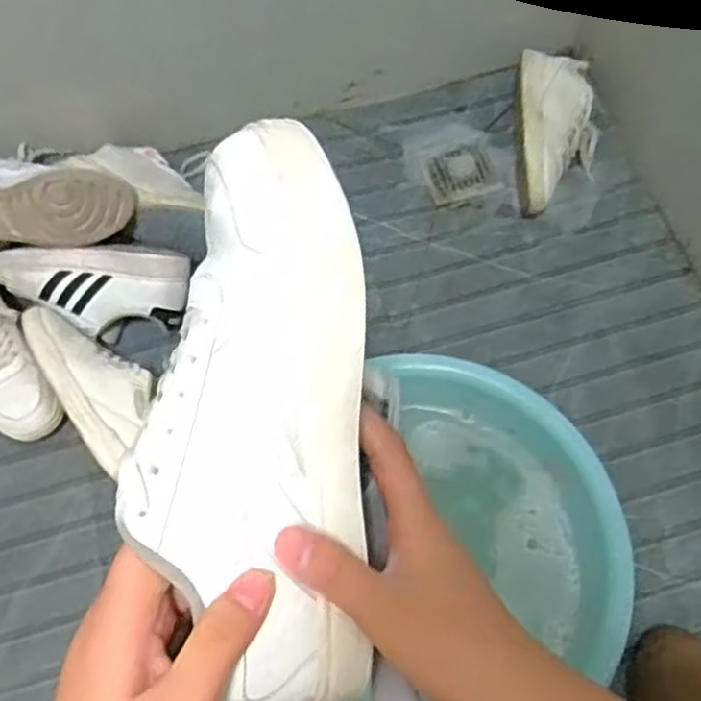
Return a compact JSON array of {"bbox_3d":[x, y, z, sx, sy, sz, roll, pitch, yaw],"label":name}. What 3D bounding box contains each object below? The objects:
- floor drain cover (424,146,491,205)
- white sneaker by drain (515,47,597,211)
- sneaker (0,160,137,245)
[{"bbox_3d":[0.148,-0.244,0.984,0.087,0.009,0.076,-15,64,-4],"label":"floor drain cover"},{"bbox_3d":[0.271,-0.282,0.943,0.111,0.090,0.216,3,64,5],"label":"white sneaker by drain"},{"bbox_3d":[-0.382,-0.182,0.847,0.247,0.086,0.084,0,64,0],"label":"sneaker"}]

